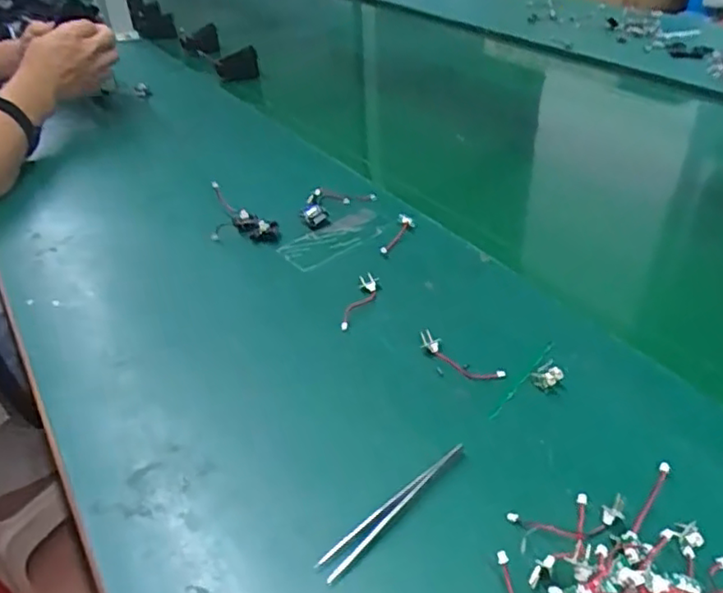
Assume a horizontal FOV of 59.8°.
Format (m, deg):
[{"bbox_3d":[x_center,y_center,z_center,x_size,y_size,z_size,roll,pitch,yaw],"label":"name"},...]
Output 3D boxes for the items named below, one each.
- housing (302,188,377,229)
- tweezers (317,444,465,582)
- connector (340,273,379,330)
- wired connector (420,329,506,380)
[{"bbox_3d":[-0.028,-0.088,0.594,0.043,0.012,0.085,29,41,33],"label":"housing"},{"bbox_3d":[0.018,0.109,0.334,0.012,0.012,0.105,29,41,33],"label":"tweezers"},{"bbox_3d":[0.000,0.002,0.469,0.017,0.014,0.059,10,34,9],"label":"connector"},{"bbox_3d":[0.064,0.041,0.415,0.061,0.014,0.017,26,39,30],"label":"wired connector"}]

